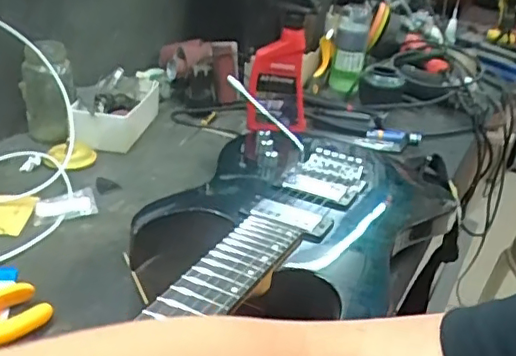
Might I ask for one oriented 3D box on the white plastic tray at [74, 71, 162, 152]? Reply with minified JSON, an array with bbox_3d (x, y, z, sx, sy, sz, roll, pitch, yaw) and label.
[{"bbox_3d":[-0.225,-0.110,0.927,0.111,0.055,0.189,6,28,0],"label":"white plastic tray"}]

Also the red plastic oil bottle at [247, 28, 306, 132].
[{"bbox_3d":[0.039,-0.171,0.978,0.101,0.153,0.081,6,28,0],"label":"red plastic oil bottle"}]

